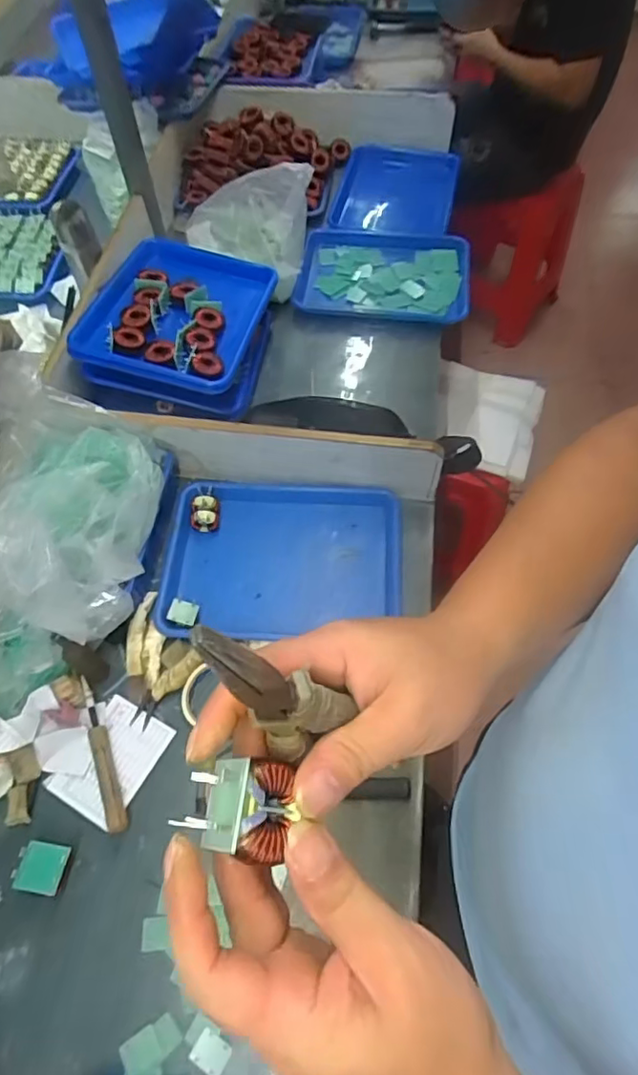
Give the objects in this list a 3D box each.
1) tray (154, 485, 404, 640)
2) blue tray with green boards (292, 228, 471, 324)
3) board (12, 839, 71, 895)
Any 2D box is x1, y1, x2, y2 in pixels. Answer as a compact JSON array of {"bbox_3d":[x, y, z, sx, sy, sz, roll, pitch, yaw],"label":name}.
[{"bbox_3d":[-0.051,0.031,0.832,0.337,0.040,0.248,2,61,2],"label":"tray"},{"bbox_3d":[0.132,-0.528,1.141,0.320,0.042,0.259,6,61,4],"label":"blue tray with green boards"},{"bbox_3d":[-0.300,0.355,0.623,0.052,0.009,0.047,8,61,5],"label":"board"}]

